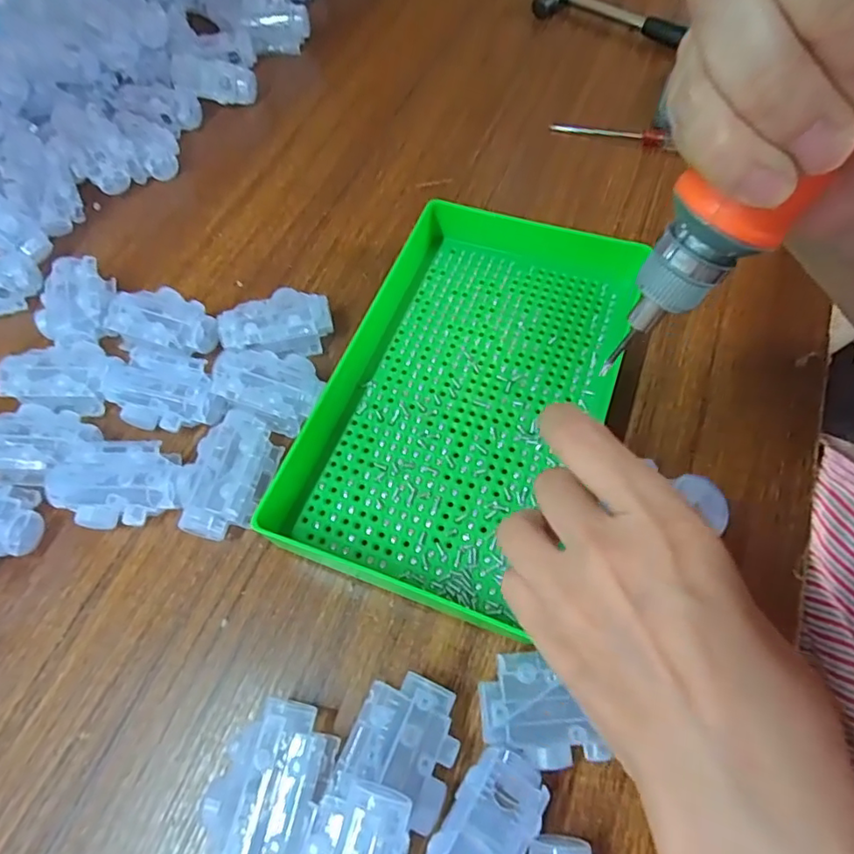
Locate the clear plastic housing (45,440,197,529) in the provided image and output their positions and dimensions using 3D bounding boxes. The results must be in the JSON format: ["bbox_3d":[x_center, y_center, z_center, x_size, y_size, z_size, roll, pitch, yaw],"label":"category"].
[{"bbox_3d":[-0.169,0.033,0.304,0.077,0.028,0.043,-5,62,1],"label":"clear plastic housing"}]

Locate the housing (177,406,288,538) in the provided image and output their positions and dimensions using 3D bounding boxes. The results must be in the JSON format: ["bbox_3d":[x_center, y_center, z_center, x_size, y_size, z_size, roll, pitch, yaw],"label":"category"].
[{"bbox_3d":[-0.109,0.026,0.305,0.040,0.030,0.067,4,62,6],"label":"housing"}]

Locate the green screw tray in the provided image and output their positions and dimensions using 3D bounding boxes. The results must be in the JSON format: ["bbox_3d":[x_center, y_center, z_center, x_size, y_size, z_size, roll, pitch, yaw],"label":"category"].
[{"bbox_3d":[0.022,-0.023,0.318,0.152,0.039,0.237,18,64,12],"label":"green screw tray"}]

